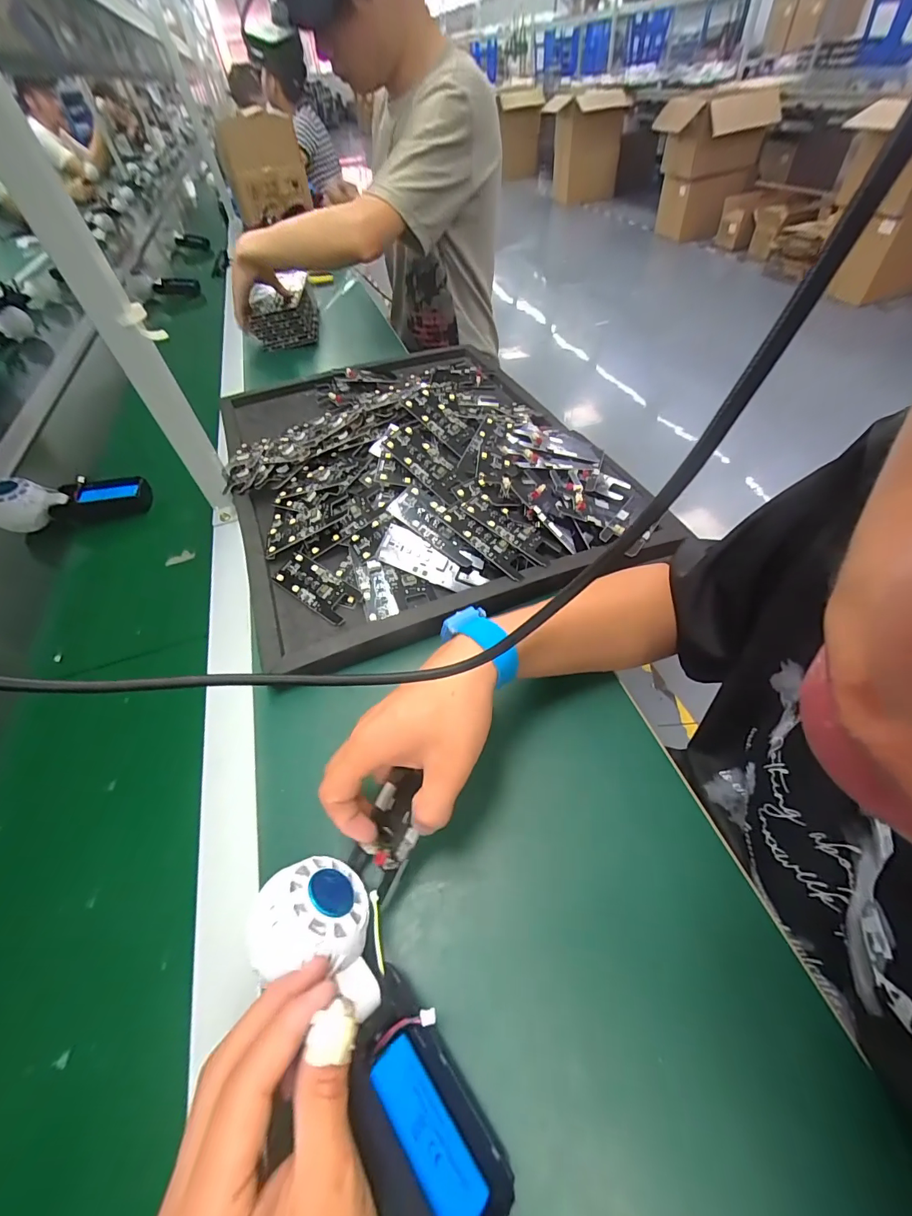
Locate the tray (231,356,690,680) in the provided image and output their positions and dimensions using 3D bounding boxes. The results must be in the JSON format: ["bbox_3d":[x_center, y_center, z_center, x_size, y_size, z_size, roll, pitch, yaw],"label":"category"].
[{"bbox_3d":[-0.052,-0.188,0.531,0.419,0.076,0.486,-20,53,-9],"label":"tray"}]

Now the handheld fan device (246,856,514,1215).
[{"bbox_3d":[-0.044,0.210,0.220,0.035,0.060,0.169,-48,66,16],"label":"handheld fan device"}]

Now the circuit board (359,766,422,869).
[{"bbox_3d":[-0.038,0.134,0.284,0.035,0.006,0.056,6,68,29],"label":"circuit board"}]

